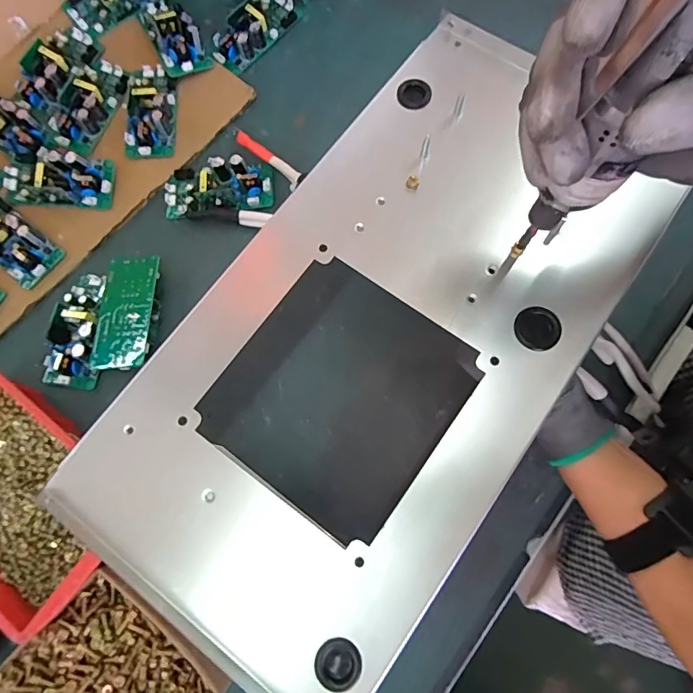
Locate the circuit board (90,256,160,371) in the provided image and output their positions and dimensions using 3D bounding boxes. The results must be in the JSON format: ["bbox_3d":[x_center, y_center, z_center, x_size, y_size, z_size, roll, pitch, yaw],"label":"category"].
[{"bbox_3d":[-0.215,-0.032,0.472,0.054,0.029,0.114,2,75,1],"label":"circuit board"}]

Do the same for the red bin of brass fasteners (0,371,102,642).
[{"bbox_3d":[-0.285,0.122,0.415,0.205,0.060,0.132,34,78,9],"label":"red bin of brass fasteners"}]

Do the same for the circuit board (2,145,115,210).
[{"bbox_3d":[-0.316,-0.186,0.512,0.119,0.033,0.061,3,75,2],"label":"circuit board"}]

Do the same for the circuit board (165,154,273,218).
[{"bbox_3d":[-0.139,-0.171,0.509,0.116,0.028,0.056,0,75,1],"label":"circuit board"}]

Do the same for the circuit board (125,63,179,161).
[{"bbox_3d":[-0.223,-0.271,0.537,0.050,0.026,0.116,0,75,1],"label":"circuit board"}]

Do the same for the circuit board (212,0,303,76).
[{"bbox_3d":[-0.108,-0.386,0.567,0.056,0.028,0.114,41,79,11],"label":"circuit board"}]

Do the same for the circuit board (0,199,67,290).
[{"bbox_3d":[-0.362,-0.118,0.497,0.117,0.031,0.052,37,78,10],"label":"circuit board"}]

